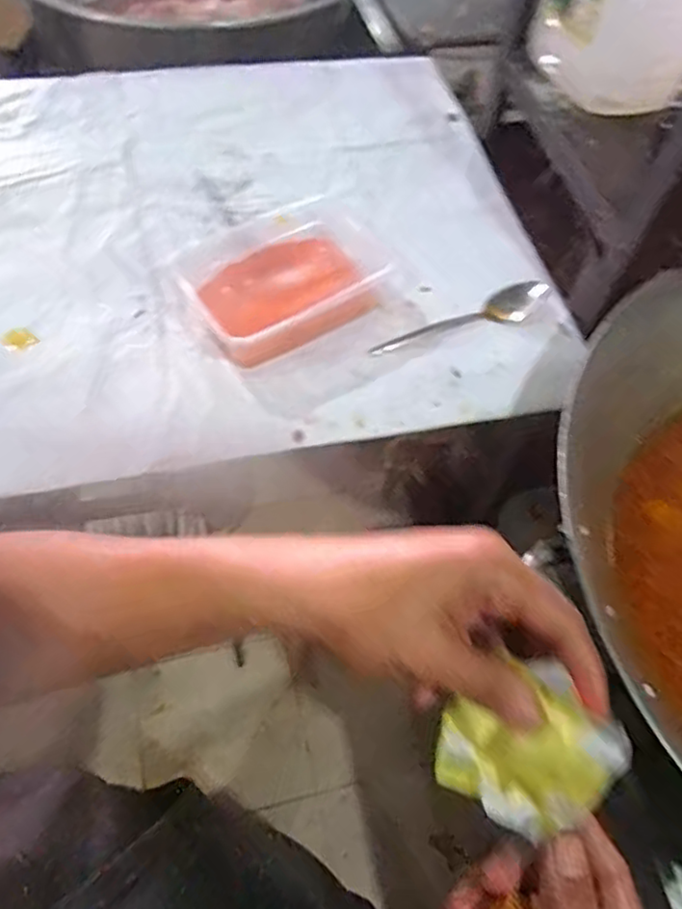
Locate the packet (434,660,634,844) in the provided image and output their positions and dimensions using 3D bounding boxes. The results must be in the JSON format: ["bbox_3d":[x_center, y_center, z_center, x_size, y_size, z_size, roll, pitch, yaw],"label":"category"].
[{"bbox_3d":[0.076,0.119,0.262,0.065,0.022,0.057,-44,69,18],"label":"packet"}]

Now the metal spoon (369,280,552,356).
[{"bbox_3d":[0.110,-0.118,0.579,0.173,0.024,0.035,-23,63,-18],"label":"metal spoon"}]

